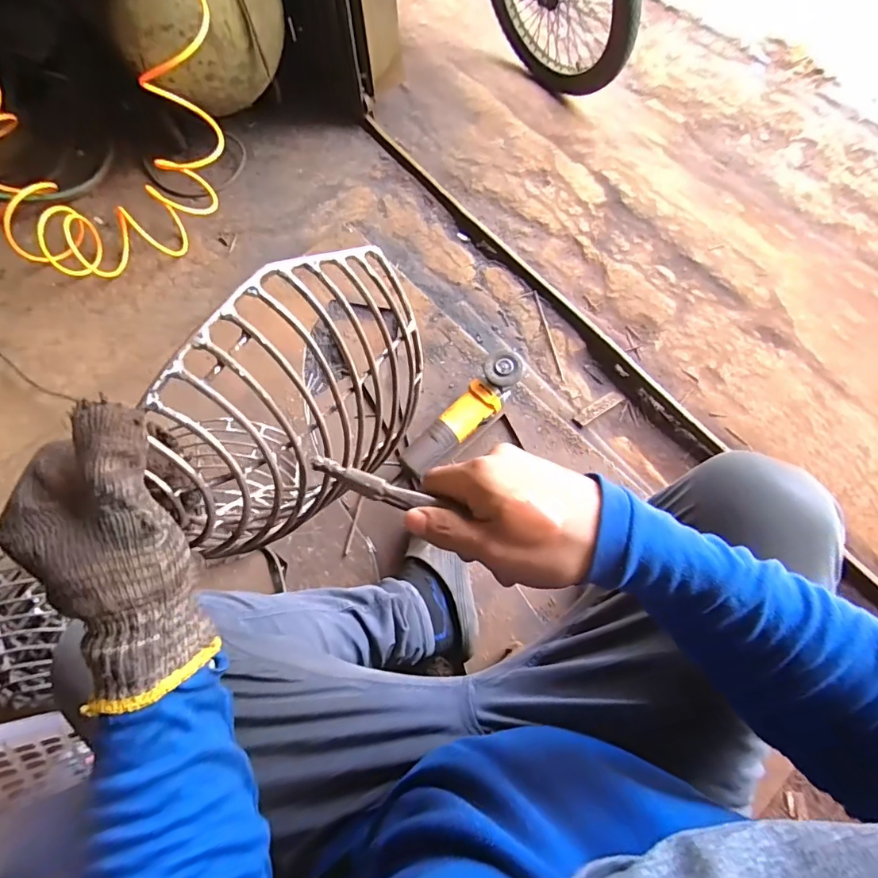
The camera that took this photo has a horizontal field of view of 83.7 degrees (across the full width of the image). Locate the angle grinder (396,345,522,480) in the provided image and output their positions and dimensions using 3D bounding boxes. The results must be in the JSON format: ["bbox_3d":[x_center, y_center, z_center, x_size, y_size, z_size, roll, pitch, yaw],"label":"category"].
[{"bbox_3d":[0.042,-0.036,0.862,0.072,0.102,0.268,40,73,15],"label":"angle grinder"}]

